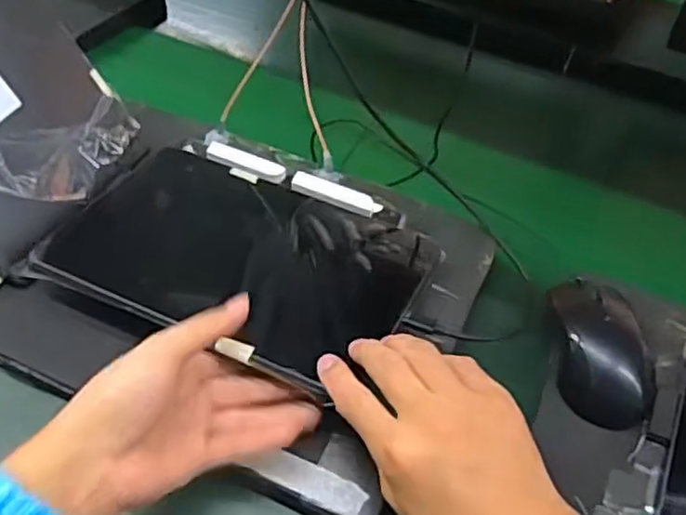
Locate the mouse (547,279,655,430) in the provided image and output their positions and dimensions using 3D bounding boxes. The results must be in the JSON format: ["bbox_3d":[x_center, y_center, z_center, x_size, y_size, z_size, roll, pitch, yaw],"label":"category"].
[{"bbox_3d":[0.181,0.062,0.485,0.057,0.032,0.106,0,52,-3],"label":"mouse"}]

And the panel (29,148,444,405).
[{"bbox_3d":[-0.073,-0.002,0.507,0.253,0.008,0.169,18,45,15],"label":"panel"}]

